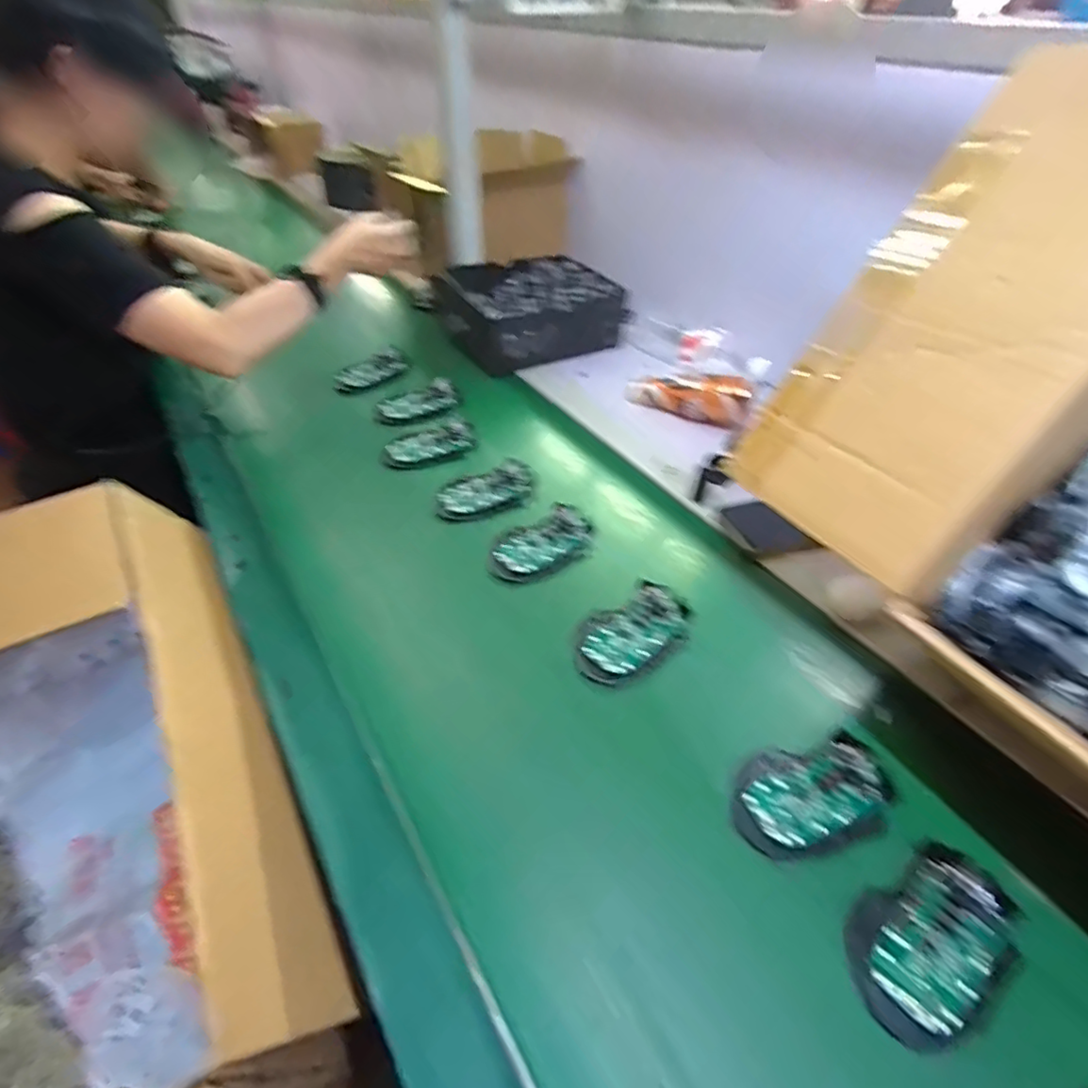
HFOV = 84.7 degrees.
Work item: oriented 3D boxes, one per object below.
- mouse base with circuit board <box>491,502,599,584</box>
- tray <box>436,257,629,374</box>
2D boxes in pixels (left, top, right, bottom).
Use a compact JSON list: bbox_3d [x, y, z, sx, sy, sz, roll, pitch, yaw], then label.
[{"bbox_3d":[-0.003,-0.002,0.609,0.112,0.024,0.065,-23,47,-24],"label":"mouse base with circuit board"},{"bbox_3d":[-0.026,-0.356,0.923,0.243,0.098,0.201,-24,48,-24],"label":"tray"}]

